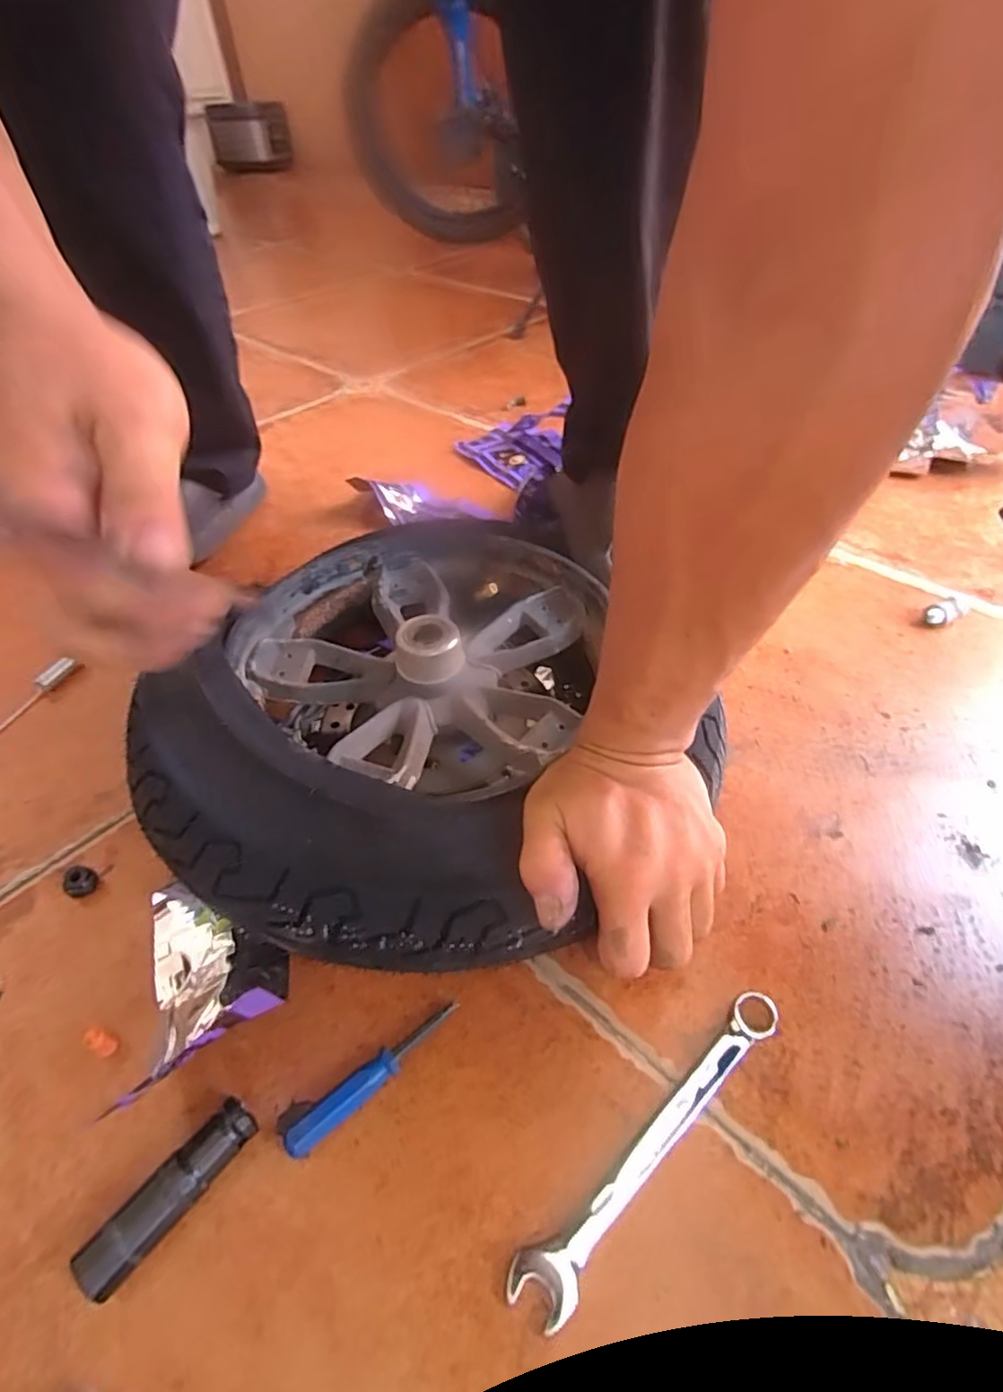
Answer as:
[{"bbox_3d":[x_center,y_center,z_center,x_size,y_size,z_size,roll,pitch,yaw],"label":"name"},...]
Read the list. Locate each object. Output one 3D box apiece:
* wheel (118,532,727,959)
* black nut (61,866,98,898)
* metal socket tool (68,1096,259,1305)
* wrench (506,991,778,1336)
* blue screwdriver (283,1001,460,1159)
[{"bbox_3d":[-0.054,0.013,0.418,0.316,0.098,0.318,-1,46,1],"label":"wheel"},{"bbox_3d":[-0.261,0.116,0.393,0.016,0.016,0.017,-1,46,1],"label":"black nut"},{"bbox_3d":[-0.142,0.215,0.275,0.018,0.022,0.076,30,54,27],"label":"metal socket tool"},{"bbox_3d":[0.072,0.201,0.291,0.170,0.009,0.025,-35,55,-27],"label":"wrench"},{"bbox_3d":[-0.060,0.185,0.310,0.094,0.013,0.014,-32,53,-25],"label":"blue screwdriver"}]

